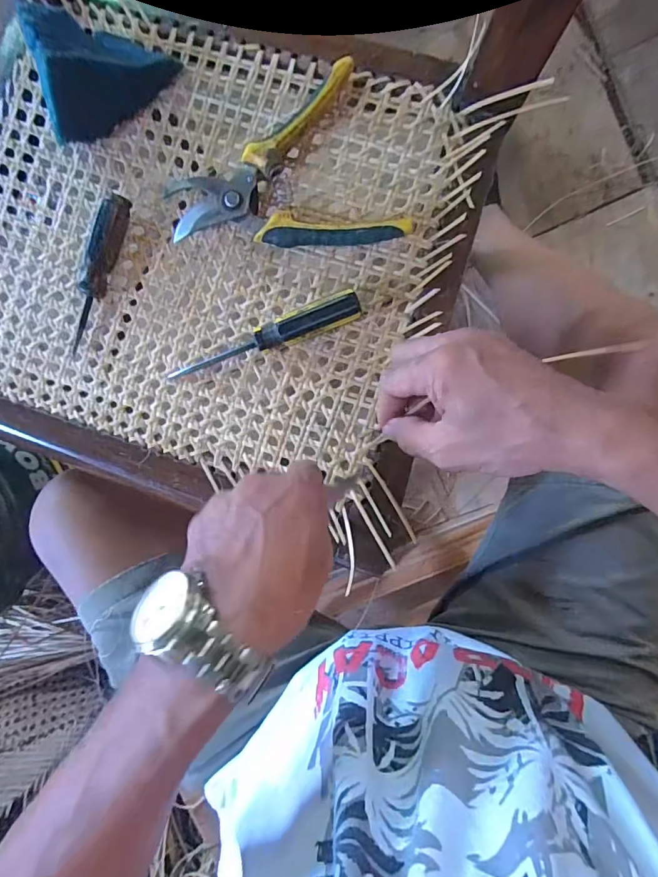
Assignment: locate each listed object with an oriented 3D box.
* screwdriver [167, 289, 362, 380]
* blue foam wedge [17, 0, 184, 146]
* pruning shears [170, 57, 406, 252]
[{"bbox_3d":[-0.053,-0.078,0.363,0.162,0.023,0.022,-19,90,6],"label":"screwdriver"},{"bbox_3d":[-0.179,-0.282,0.340,0.109,0.064,0.062,-34,88,5],"label":"blue foam wedge"},{"bbox_3d":[-0.037,-0.187,0.354,0.166,0.020,0.129,-24,89,6],"label":"pruning shears"}]

